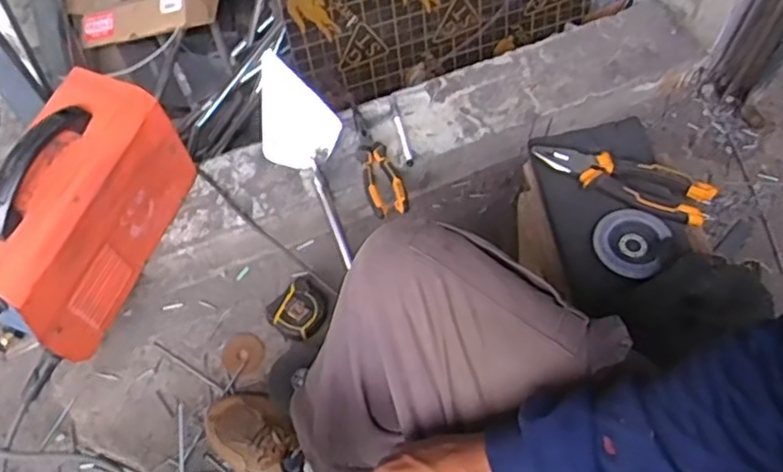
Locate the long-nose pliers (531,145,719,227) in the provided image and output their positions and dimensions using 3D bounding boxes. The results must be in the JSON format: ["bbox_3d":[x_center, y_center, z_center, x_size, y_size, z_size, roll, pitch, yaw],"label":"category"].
[{"bbox_3d":[0.253,-0.065,0.738,0.192,0.019,0.054,22,64,14],"label":"long-nose pliers"}]

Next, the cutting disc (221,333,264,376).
[{"bbox_3d":[-0.224,0.178,1.009,0.061,0.004,0.067,-1,56,2],"label":"cutting disc"}]

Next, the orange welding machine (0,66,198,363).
[{"bbox_3d":[-0.419,-0.032,0.872,0.133,0.217,0.315,19,64,12],"label":"orange welding machine"}]

